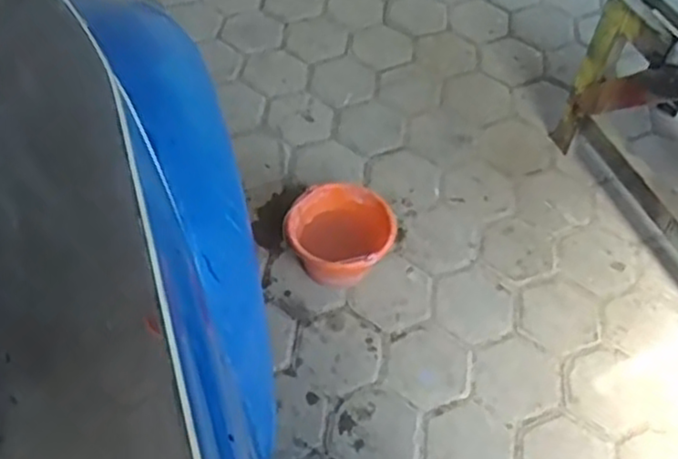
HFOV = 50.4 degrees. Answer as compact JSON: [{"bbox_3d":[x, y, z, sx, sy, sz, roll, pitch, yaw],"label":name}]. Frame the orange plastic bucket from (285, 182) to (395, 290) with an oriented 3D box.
[{"bbox_3d":[0.005,0.011,1.721,0.234,0.131,0.235,0,55,-1],"label":"orange plastic bucket"}]

